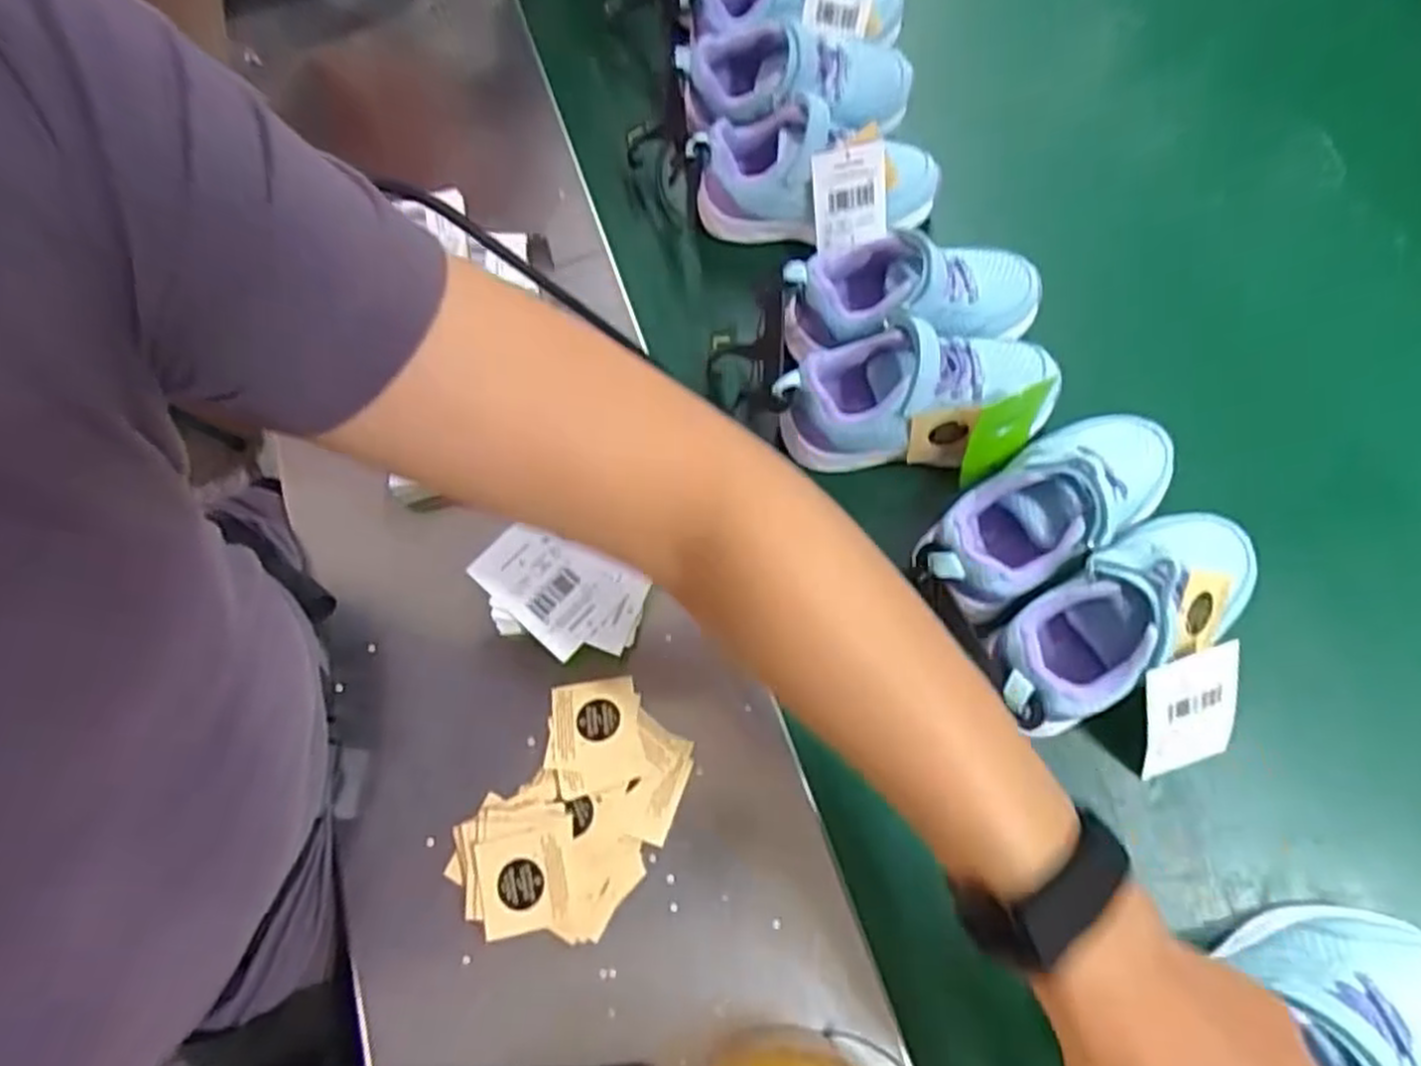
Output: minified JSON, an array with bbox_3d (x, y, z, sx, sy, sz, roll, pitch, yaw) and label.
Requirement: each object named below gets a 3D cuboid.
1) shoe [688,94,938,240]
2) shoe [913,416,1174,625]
[{"bbox_3d":[0.070,-0.243,0.522,0.164,0.073,0.062,5,67,7],"label":"shoe"},{"bbox_3d":[0.188,-0.016,0.420,0.164,0.059,0.065,-34,68,-10],"label":"shoe"}]

